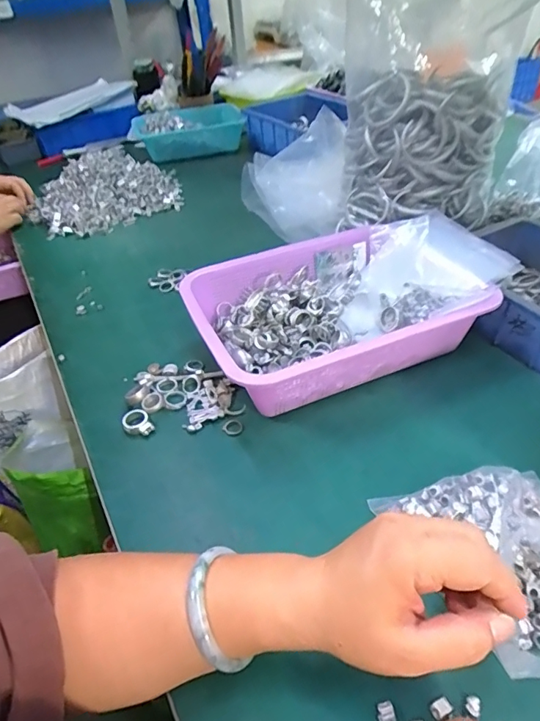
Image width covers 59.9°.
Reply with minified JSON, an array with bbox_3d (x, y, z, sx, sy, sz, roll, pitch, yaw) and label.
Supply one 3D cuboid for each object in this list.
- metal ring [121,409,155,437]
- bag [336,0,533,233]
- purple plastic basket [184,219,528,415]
[{"bbox_3d":[-0.135,0.065,0.475,0.026,0.014,0.030,-22,42,-23],"label":"metal ring"},{"bbox_3d":[0.195,-0.315,0.604,0.211,0.261,0.121,8,43,15],"label":"bag"},{"bbox_3d":[0.086,-0.059,0.541,0.331,0.096,0.218,-18,41,-15],"label":"purple plastic basket"}]

